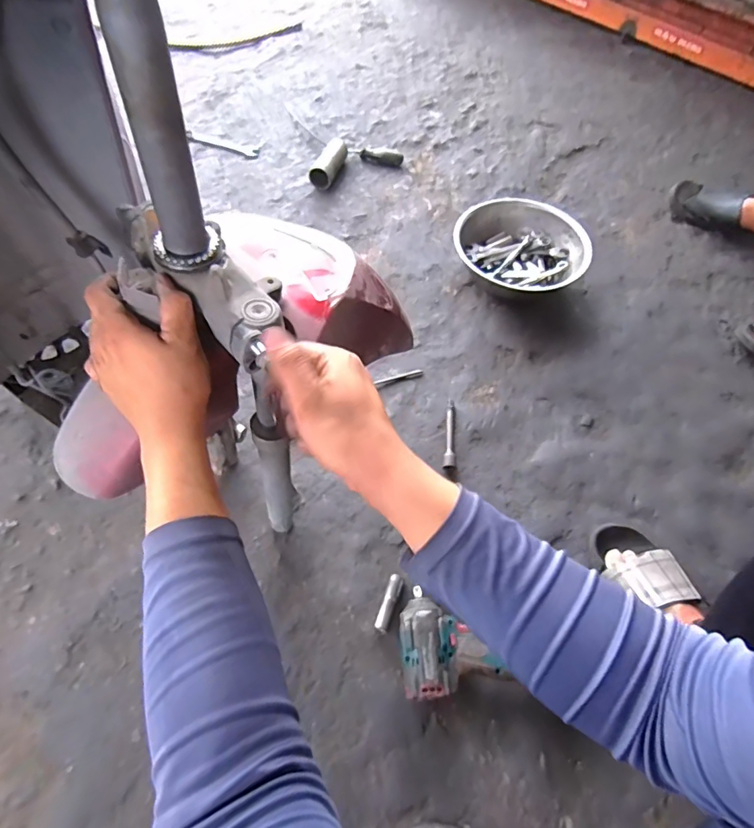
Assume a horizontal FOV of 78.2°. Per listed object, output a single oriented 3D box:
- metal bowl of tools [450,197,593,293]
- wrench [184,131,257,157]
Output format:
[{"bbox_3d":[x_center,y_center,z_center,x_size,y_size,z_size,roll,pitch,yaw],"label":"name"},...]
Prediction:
[{"bbox_3d":[0.284,-0.341,0.969,0.250,0.092,0.251,1,63,-3],"label":"metal bowl of tools"},{"bbox_3d":[-0.383,-0.672,1.151,0.186,0.010,0.037,17,63,5],"label":"wrench"}]

